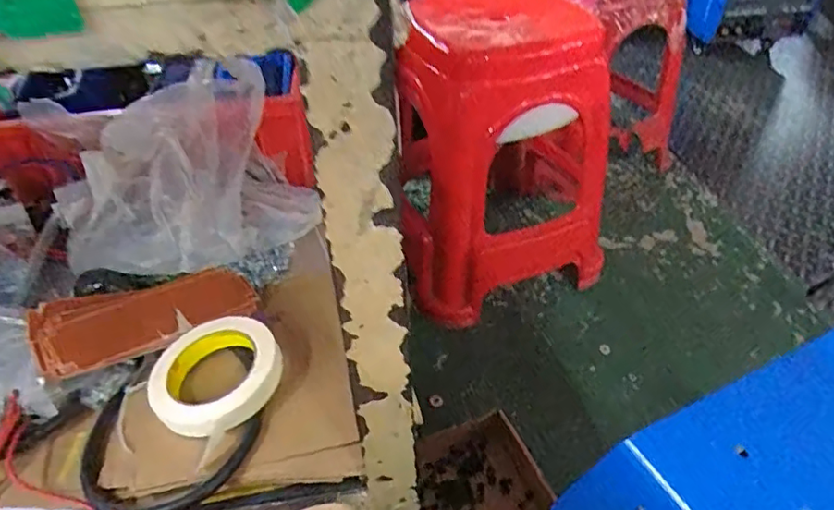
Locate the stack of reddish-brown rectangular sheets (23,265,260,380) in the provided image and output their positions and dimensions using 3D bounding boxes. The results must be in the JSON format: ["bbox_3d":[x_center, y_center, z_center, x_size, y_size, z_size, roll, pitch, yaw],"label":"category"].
[{"bbox_3d":[-0.256,0.054,0.569,0.191,0.023,0.088,-18,42,-37],"label":"stack of reddish-brown rectangular sheets"}]

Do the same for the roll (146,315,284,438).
[{"bbox_3d":[-0.174,0.102,0.516,0.109,0.032,0.104,-1,41,1],"label":"roll"}]

